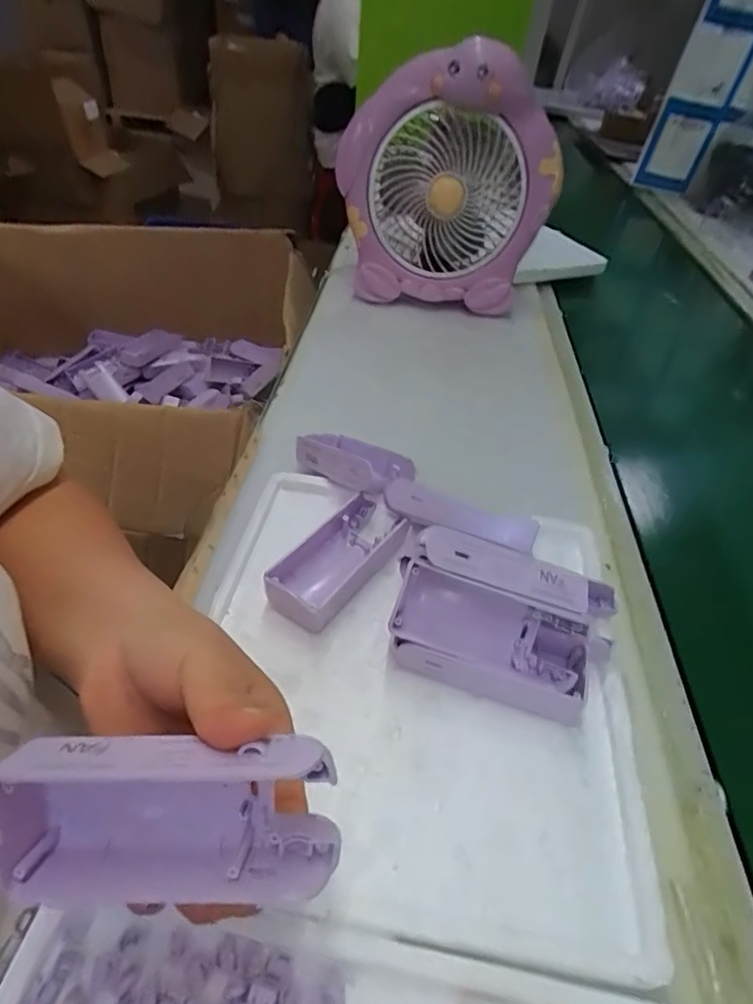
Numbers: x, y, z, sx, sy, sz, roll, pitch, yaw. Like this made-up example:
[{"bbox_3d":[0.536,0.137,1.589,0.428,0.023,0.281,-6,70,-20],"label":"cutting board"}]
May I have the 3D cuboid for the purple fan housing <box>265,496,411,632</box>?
[{"bbox_3d":[-0.026,0.041,0.370,0.047,0.031,0.106,31,48,25],"label":"purple fan housing"}]

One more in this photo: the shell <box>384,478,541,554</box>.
[{"bbox_3d":[0.054,0.010,0.370,0.104,0.025,0.015,21,44,15],"label":"shell"}]

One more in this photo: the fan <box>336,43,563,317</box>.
[{"bbox_3d":[0.083,-0.398,0.694,0.263,0.283,0.110,6,42,-1],"label":"fan"}]

